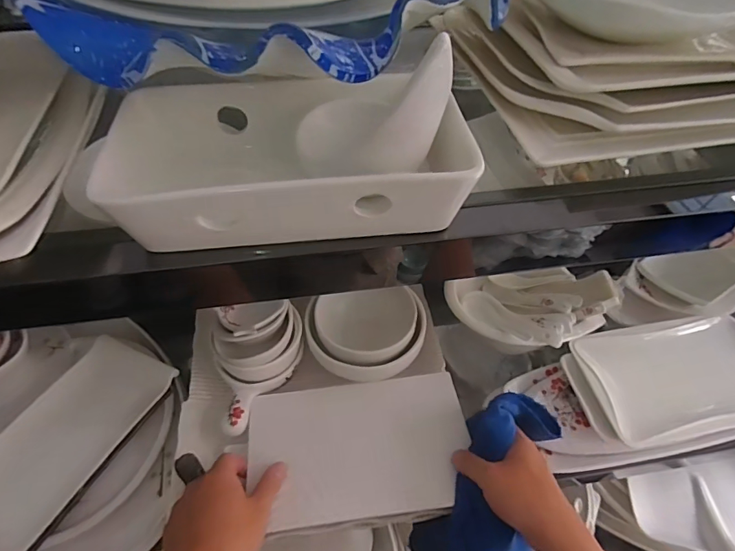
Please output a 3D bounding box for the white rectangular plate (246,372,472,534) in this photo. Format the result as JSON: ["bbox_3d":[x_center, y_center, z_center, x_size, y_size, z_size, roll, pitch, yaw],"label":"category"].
[{"bbox_3d":[-0.008,0.187,0.497,0.236,0.032,0.153,-5,51,-6],"label":"white rectangular plate"}]

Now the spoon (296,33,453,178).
[{"bbox_3d":[0.008,-0.097,0.286,0.073,0.067,0.134,-34,27,-25],"label":"spoon"}]

